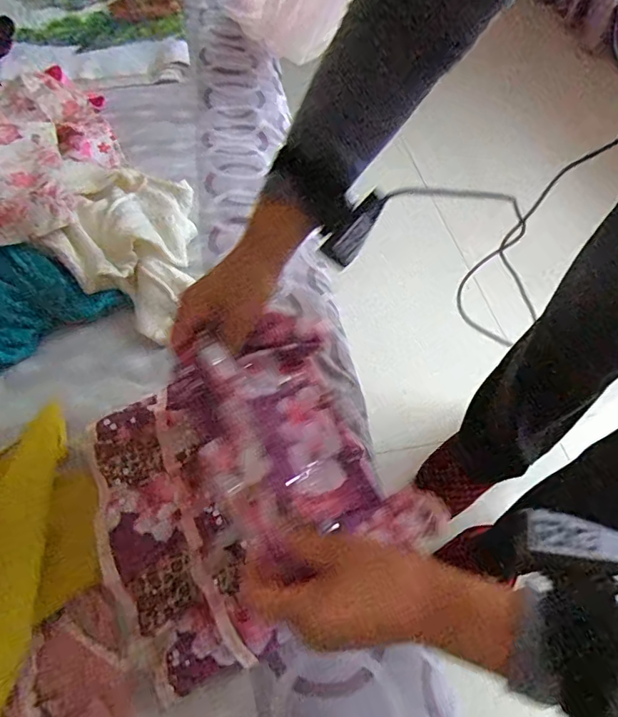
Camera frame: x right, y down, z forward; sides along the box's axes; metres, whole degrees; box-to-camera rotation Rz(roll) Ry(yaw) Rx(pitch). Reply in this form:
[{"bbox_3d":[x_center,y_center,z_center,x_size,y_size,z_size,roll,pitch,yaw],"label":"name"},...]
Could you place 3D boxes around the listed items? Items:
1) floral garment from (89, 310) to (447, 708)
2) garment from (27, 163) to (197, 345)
[{"bbox_3d":[-0.066,0.090,0.415,0.236,0.137,0.247,-23,60,-17],"label":"floral garment"},{"bbox_3d":[-0.212,-0.143,0.602,0.144,0.086,0.206,9,56,4],"label":"garment"}]

